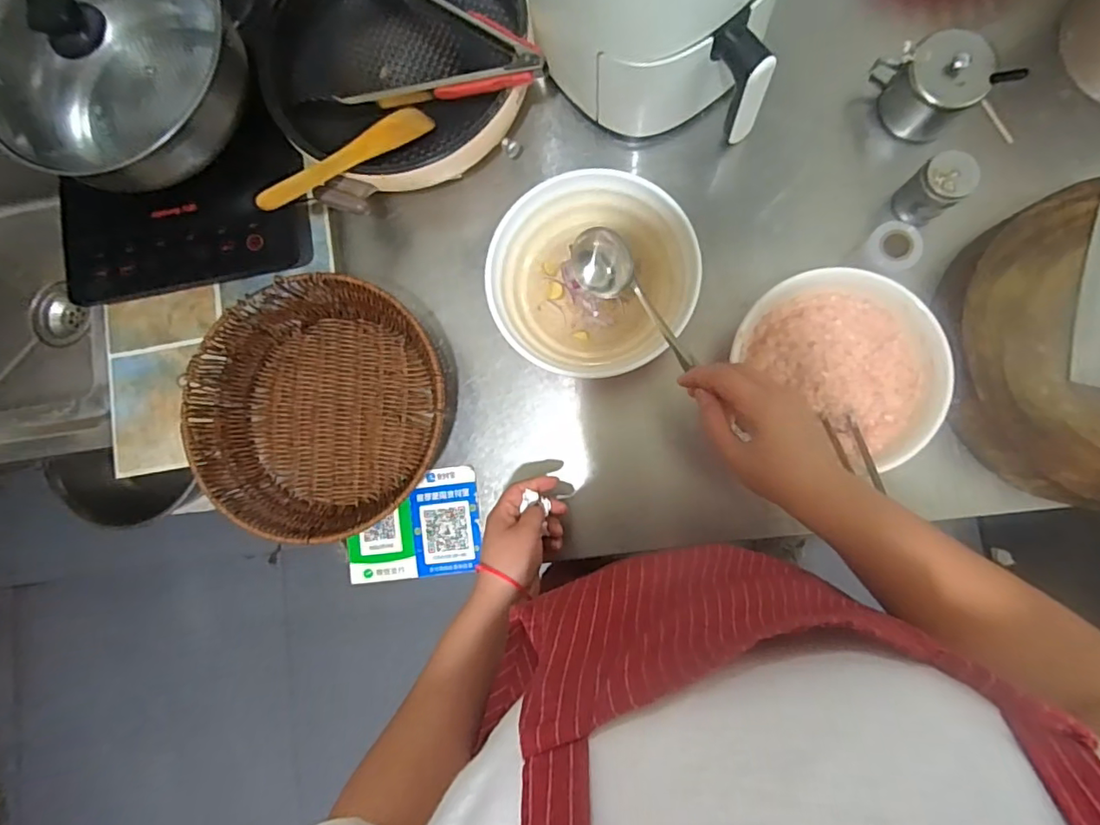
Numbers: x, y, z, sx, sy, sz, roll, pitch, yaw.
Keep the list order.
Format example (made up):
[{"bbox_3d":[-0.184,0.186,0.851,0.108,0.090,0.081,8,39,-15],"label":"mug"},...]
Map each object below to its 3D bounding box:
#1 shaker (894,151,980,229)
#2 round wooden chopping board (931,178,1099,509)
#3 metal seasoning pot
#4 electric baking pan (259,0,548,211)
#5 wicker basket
[{"bbox_3d":[0.400,-0.230,0.576,0.042,0.071,0.049,-32,83,2],"label":"shaker"},{"bbox_3d":[0.545,-0.065,0.539,0.290,0.071,0.308,-1,85,6],"label":"round wooden chopping board"},{"bbox_3d":[0.407,-0.349,0.584,0.075,0.085,0.101,-30,83,2],"label":"metal seasoning pot"},{"bbox_3d":[-0.174,-0.404,0.615,0.282,0.081,0.278,-1,85,6],"label":"electric baking pan"},{"bbox_3d":[-0.256,-0.001,0.624,0.274,0.084,0.275,-1,85,6],"label":"wicker basket"}]

